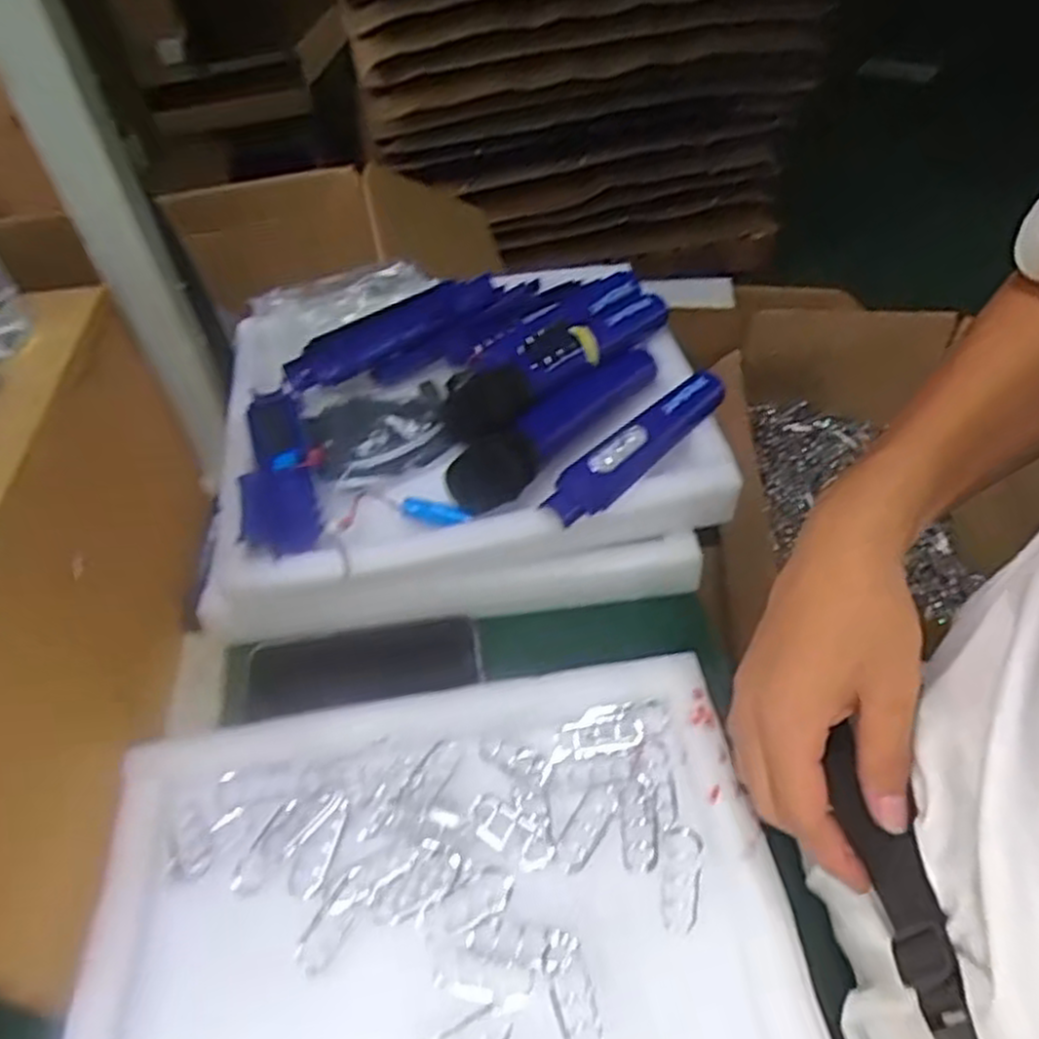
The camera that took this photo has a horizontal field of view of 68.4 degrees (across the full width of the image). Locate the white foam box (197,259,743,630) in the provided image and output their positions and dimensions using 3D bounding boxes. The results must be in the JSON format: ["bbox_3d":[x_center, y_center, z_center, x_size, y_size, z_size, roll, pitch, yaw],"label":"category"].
[{"bbox_3d":[-0.045,-0.078,0.609,0.364,0.107,0.302,-8,48,-2],"label":"white foam box"}]

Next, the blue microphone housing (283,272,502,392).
[{"bbox_3d":[-0.102,-0.156,0.624,0.183,0.029,0.037,-30,52,-21],"label":"blue microphone housing"}]

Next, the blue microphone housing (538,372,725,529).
[{"bbox_3d":[0.083,-0.051,0.527,0.162,0.024,0.032,-37,55,-25],"label":"blue microphone housing"}]

